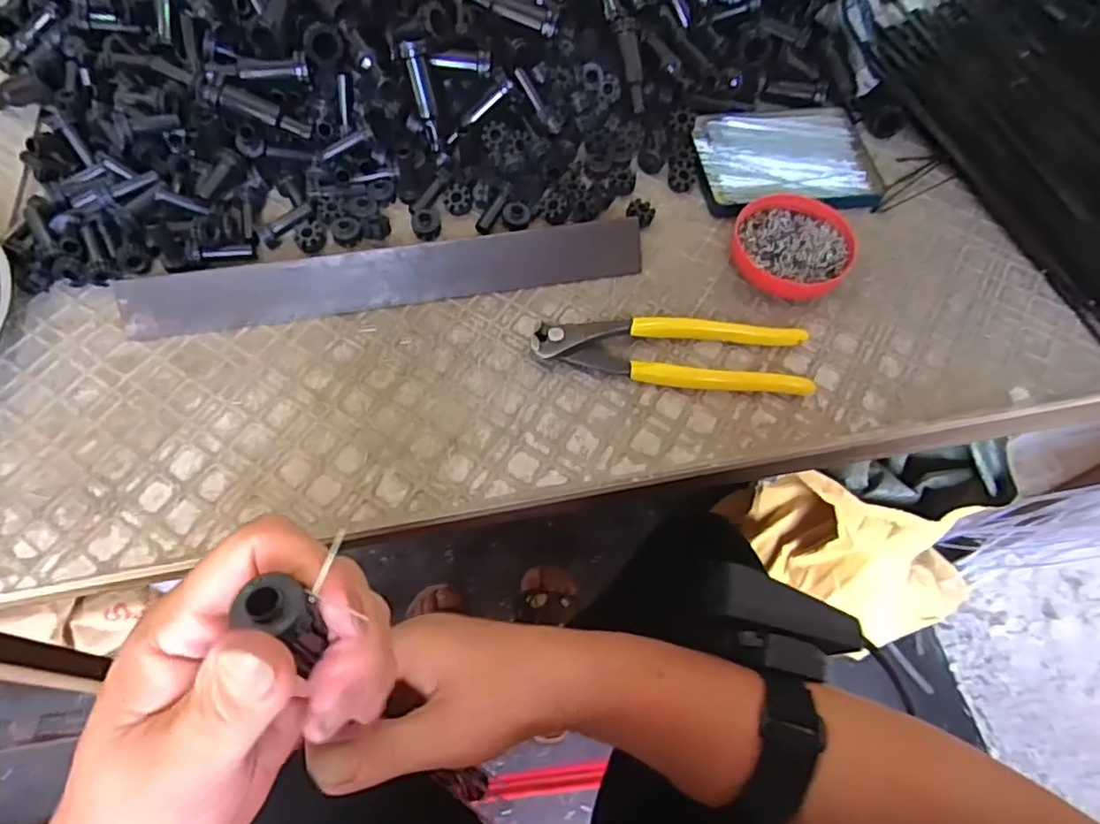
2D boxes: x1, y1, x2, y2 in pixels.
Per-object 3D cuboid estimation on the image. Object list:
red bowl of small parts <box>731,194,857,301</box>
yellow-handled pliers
[{"bbox_3d":[0.160,-0.110,0.428,0.074,0.020,0.076,1,62,-3],"label":"red bowl of small parts"},{"bbox_3d":[0.074,-0.037,0.388,0.163,0.017,0.047,5,62,-1],"label":"yellow-handled pliers"}]

